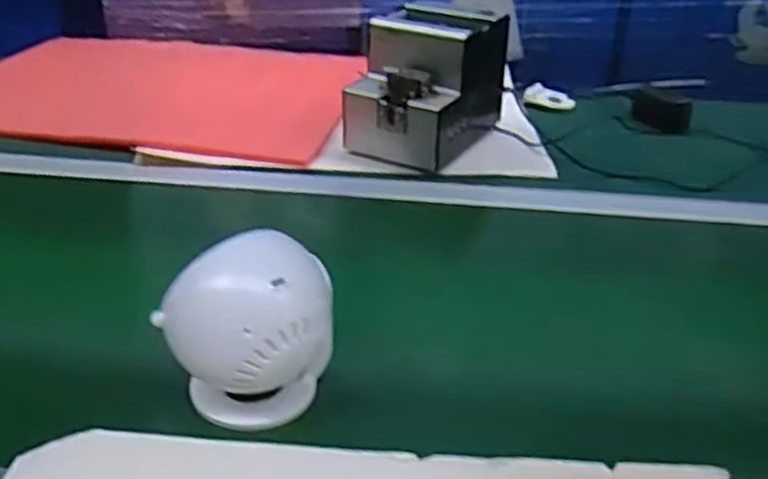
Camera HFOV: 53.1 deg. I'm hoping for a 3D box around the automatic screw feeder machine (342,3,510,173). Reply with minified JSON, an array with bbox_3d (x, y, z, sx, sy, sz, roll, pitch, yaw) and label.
[{"bbox_3d":[0.049,-0.186,0.913,0.133,0.144,0.194,18,34,23],"label":"automatic screw feeder machine"}]

